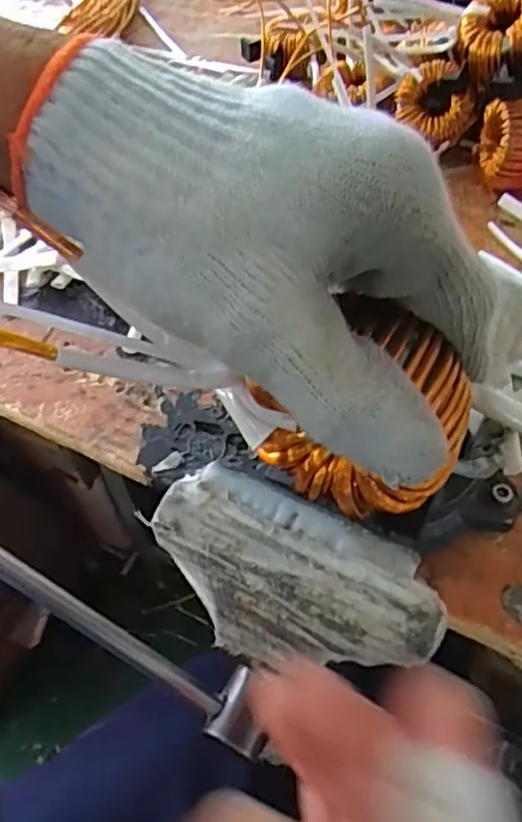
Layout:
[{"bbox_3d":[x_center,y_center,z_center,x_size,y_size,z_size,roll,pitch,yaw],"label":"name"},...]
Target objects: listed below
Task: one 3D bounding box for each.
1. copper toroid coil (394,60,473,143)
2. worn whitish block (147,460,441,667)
[{"bbox_3d":[0.146,-0.262,0.541,0.029,0.054,0.063,-34,98,-47],"label":"copper toroid coil"},{"bbox_3d":[0.009,0.061,0.227,0.108,0.035,0.048,22,56,19],"label":"worn whitish block"}]

